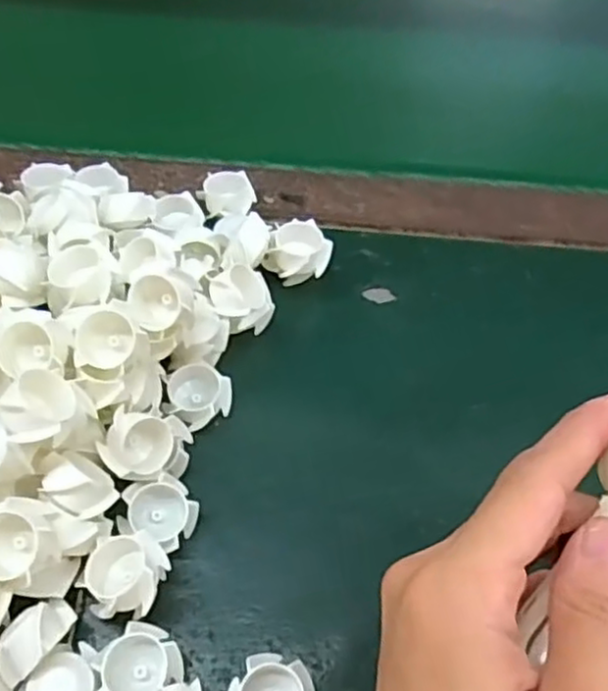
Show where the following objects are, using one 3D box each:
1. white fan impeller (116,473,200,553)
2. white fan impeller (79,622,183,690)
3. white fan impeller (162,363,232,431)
[{"bbox_3d":[-0.062,0.072,0.302,0.029,0.022,0.029,1,57,-1],"label":"white fan impeller"},{"bbox_3d":[-0.066,0.124,0.274,0.032,0.017,0.029,-24,61,-16],"label":"white fan impeller"},{"bbox_3d":[-0.050,0.025,0.332,0.029,0.017,0.029,1,57,-1],"label":"white fan impeller"}]

